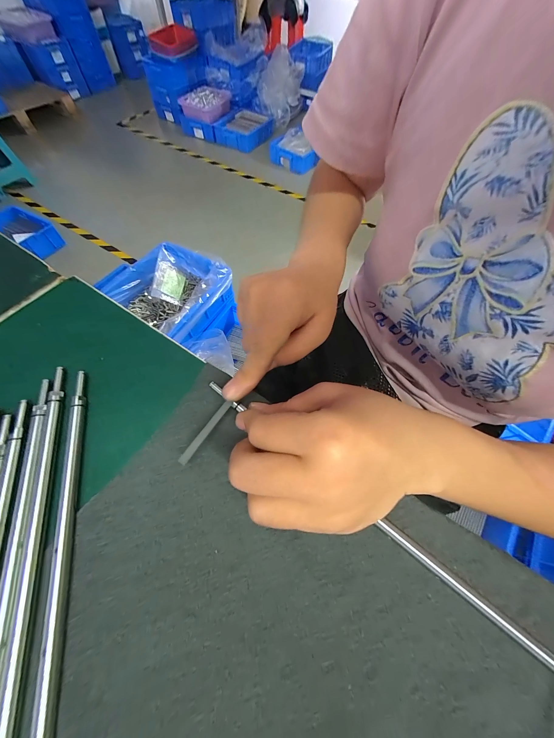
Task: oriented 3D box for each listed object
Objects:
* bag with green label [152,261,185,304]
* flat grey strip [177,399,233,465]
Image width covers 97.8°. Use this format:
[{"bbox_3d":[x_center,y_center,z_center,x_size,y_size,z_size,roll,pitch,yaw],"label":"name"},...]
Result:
[{"bbox_3d":[-0.381,-0.307,0.859,0.103,0.027,0.145,21,65,-43],"label":"bag with green label"},{"bbox_3d":[-0.045,0.040,0.157,0.006,0.004,0.047,30,62,13],"label":"flat grey strip"}]

